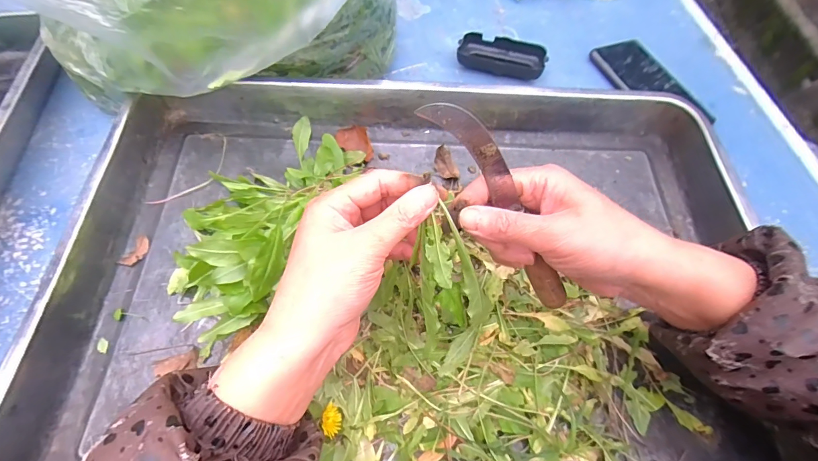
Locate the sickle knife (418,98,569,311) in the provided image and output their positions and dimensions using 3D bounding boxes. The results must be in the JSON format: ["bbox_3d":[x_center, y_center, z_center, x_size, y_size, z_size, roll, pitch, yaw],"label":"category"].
[{"bbox_3d":[0.065,-0.011,0.264,0.018,0.177,0.025,-47,28,-25],"label":"sickle knife"}]

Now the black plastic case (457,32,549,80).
[{"bbox_3d":[0.121,-0.228,0.512,0.109,0.022,0.053,17,61,10],"label":"black plastic case"}]

